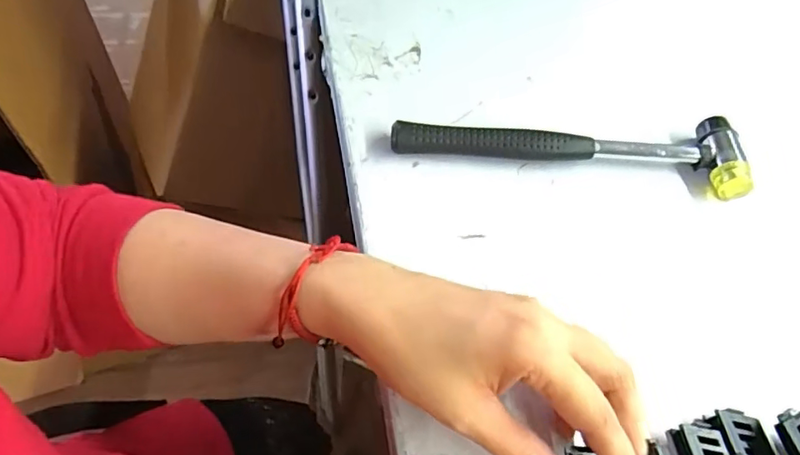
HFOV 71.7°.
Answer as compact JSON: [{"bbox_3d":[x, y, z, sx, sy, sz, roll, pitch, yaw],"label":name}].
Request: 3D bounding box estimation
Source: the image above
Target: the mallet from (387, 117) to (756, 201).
[{"bbox_3d":[0.113,-0.061,0.376,0.230,0.024,0.053,9,56,1],"label":"mallet"}]

